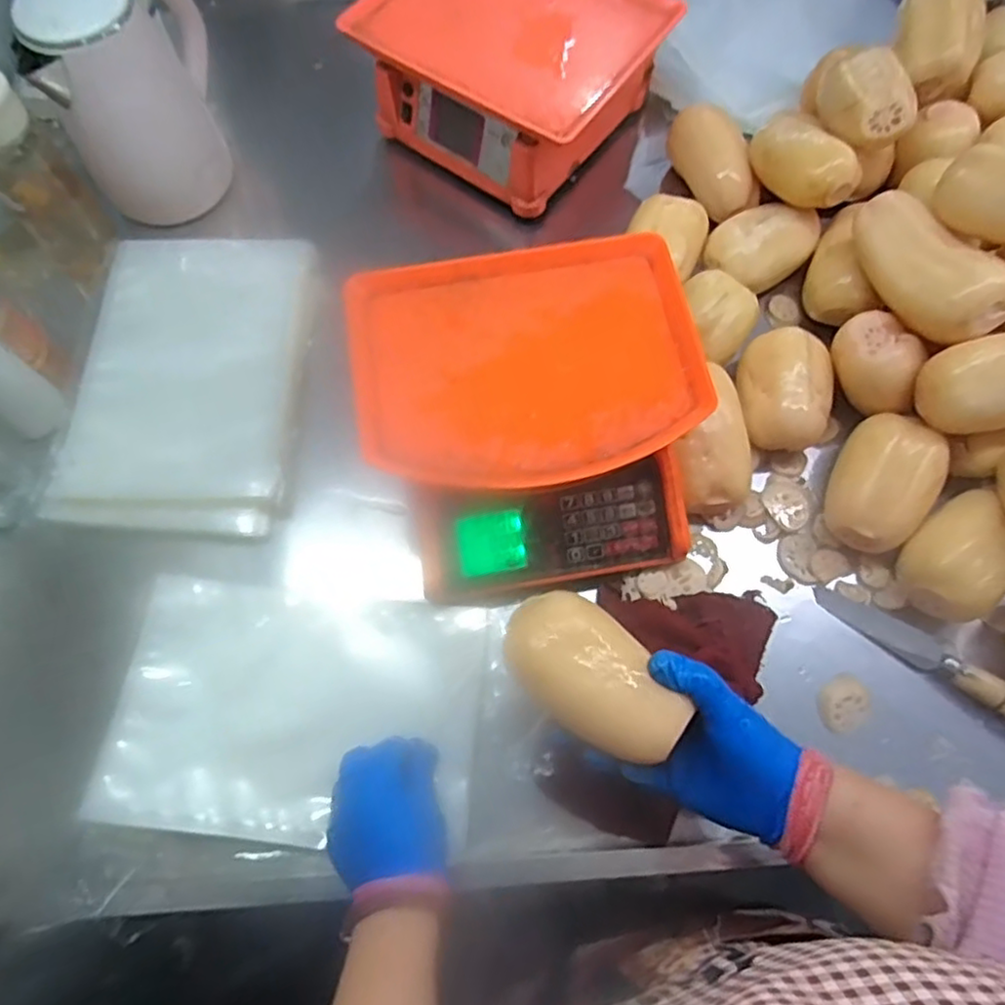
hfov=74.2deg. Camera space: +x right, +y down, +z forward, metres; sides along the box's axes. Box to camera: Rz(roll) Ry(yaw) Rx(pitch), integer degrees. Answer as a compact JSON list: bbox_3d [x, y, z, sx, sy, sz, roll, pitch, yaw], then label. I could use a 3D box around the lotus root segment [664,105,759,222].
[{"bbox_3d":[0.239,-0.378,0.736,0.073,0.053,0.133,-22,70,-7],"label":"lotus root segment"}]

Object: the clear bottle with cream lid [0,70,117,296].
[{"bbox_3d":[-0.458,-0.312,0.656,0.077,0.204,0.070,-40,73,-13],"label":"clear bottle with cream lid"}]

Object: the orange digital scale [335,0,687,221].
[{"bbox_3d":[0.010,-0.509,0.757,0.294,0.101,0.253,38,75,14],"label":"orange digital scale"}]

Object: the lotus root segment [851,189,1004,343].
[{"bbox_3d":[0.378,-0.214,0.593,0.069,0.062,0.165,-21,70,-6],"label":"lotus root segment"}]

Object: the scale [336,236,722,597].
[{"bbox_3d":[0.027,-0.074,0.596,0.288,0.115,0.280,-11,69,-2],"label":"scale"}]

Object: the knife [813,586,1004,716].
[{"bbox_3d":[0.378,0.132,0.578,0.209,0.028,0.034,37,75,14],"label":"knife"}]

